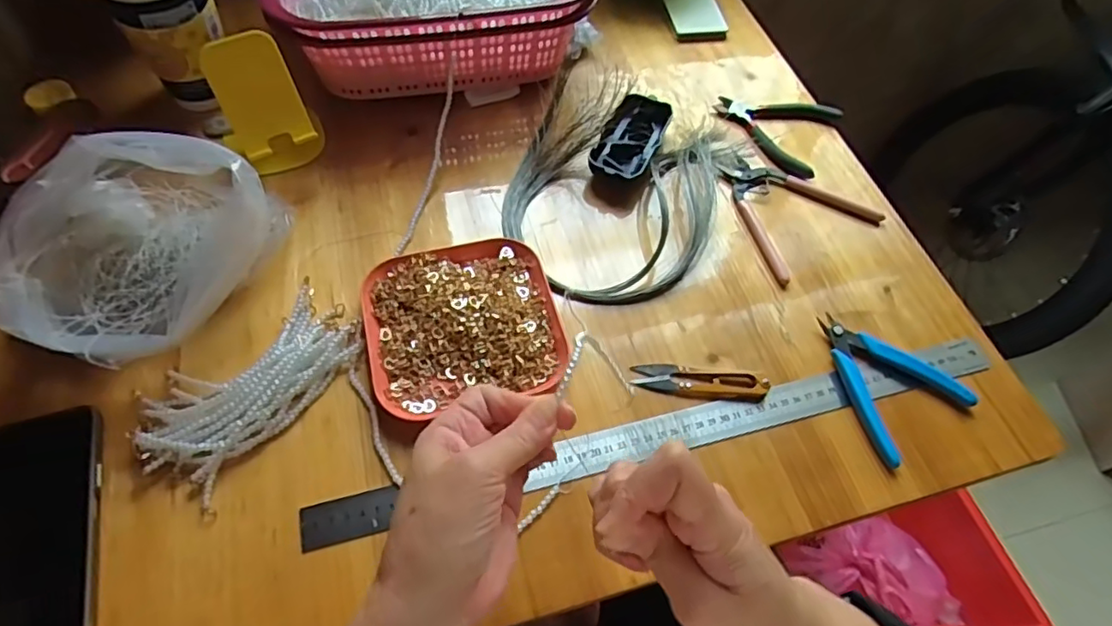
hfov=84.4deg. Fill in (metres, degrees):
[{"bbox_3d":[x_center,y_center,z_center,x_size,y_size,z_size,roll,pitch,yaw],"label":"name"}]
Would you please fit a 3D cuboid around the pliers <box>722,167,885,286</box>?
[{"bbox_3d":[0.224,-0.098,0.562,0.131,0.009,0.120,-22,62,-16],"label":"pliers"}]

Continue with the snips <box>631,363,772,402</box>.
[{"bbox_3d":[0.109,0.050,0.462,0.101,0.010,0.026,5,58,-1],"label":"snips"}]

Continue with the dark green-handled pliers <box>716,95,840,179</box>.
[{"bbox_3d":[0.218,-0.192,0.620,0.115,0.010,0.102,26,60,12],"label":"dark green-handled pliers"}]

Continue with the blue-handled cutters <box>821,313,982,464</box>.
[{"bbox_3d":[0.263,0.050,0.471,0.086,0.015,0.120,-10,59,-10],"label":"blue-handled cutters"}]

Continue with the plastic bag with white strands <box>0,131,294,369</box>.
[{"bbox_3d":[-0.284,-0.048,0.428,0.133,0.106,0.179,17,59,7],"label":"plastic bag with white strands"}]

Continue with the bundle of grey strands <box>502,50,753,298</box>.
[{"bbox_3d":[0.057,-0.122,0.545,0.182,0.043,0.246,21,59,9],"label":"bundle of grey strands"}]

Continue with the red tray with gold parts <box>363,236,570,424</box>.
[{"bbox_3d":[-0.071,0.005,0.472,0.143,0.020,0.136,-11,60,-10],"label":"red tray with gold parts"}]

